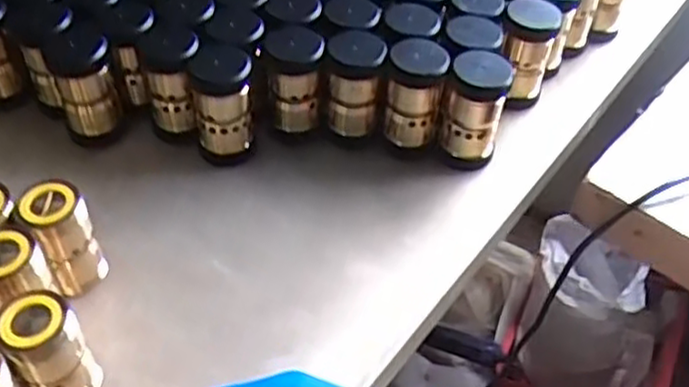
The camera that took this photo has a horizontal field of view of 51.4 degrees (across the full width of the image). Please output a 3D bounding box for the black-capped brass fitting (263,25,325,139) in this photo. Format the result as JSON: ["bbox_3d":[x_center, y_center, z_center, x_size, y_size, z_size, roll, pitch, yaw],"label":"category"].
[{"bbox_3d":[-0.038,-0.083,0.544,0.039,0.079,0.034,-8,48,-10],"label":"black-capped brass fitting"}]

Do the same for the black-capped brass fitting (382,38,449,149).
[{"bbox_3d":[0.052,-0.072,0.532,0.041,0.076,0.036,13,48,10],"label":"black-capped brass fitting"}]

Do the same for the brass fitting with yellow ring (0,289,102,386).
[{"bbox_3d":[-0.165,0.089,0.401,0.036,0.076,0.037,1,47,-1],"label":"brass fitting with yellow ring"}]

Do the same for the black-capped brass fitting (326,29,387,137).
[{"bbox_3d":[0.008,-0.080,0.540,0.041,0.074,0.041,4,47,1],"label":"black-capped brass fitting"}]

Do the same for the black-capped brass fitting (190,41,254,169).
[{"bbox_3d":[-0.090,-0.065,0.531,0.041,0.084,0.044,-8,48,-10],"label":"black-capped brass fitting"}]

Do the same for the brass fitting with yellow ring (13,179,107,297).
[{"bbox_3d":[-0.177,0.030,0.455,0.035,0.075,0.034,1,47,-1],"label":"brass fitting with yellow ring"}]

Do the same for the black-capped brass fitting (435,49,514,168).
[{"bbox_3d":[0.094,-0.060,0.525,0.043,0.081,0.039,17,48,13],"label":"black-capped brass fitting"}]

